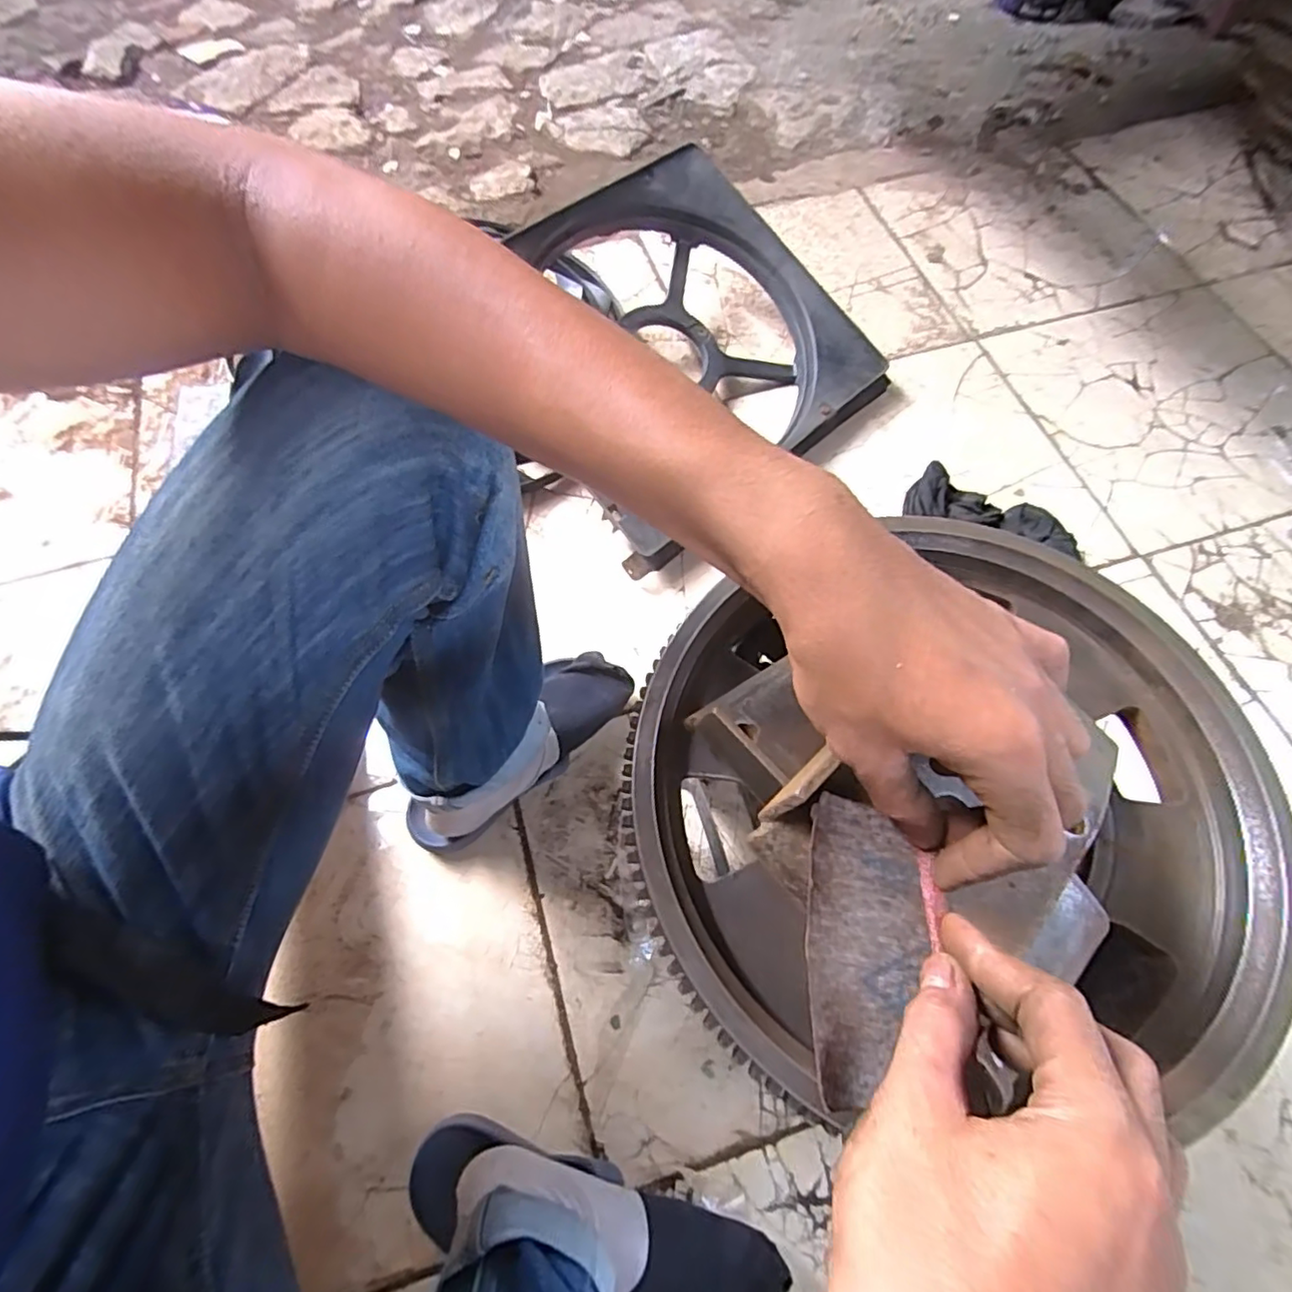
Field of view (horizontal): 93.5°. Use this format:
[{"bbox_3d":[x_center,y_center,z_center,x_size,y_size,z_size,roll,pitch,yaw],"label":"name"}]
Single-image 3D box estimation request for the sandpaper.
[{"bbox_3d":[0.082,0.107,0.218,0.050,0.021,0.096,6,66,6],"label":"sandpaper"}]

